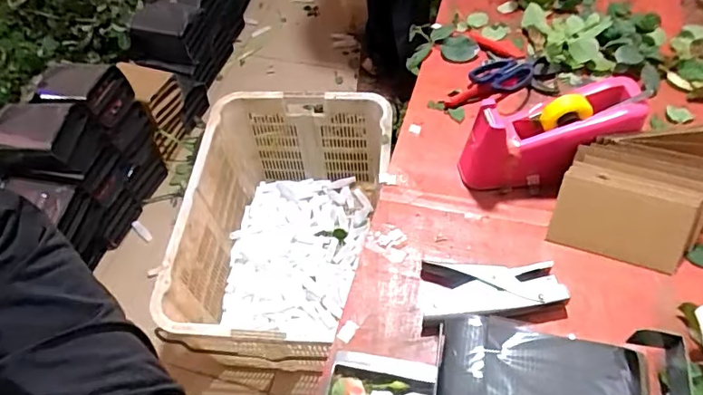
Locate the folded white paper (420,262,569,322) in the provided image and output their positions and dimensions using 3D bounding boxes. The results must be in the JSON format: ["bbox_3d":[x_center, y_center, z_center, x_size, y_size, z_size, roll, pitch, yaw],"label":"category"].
[{"bbox_3d":[0.152,0.101,0.571,0.150,0.022,0.067,-2,54,4],"label":"folded white paper"}]

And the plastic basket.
[{"bbox_3d":[-0.153,0.026,1.426,0.501,0.369,0.717,-3,54,3],"label":"plastic basket"}]

